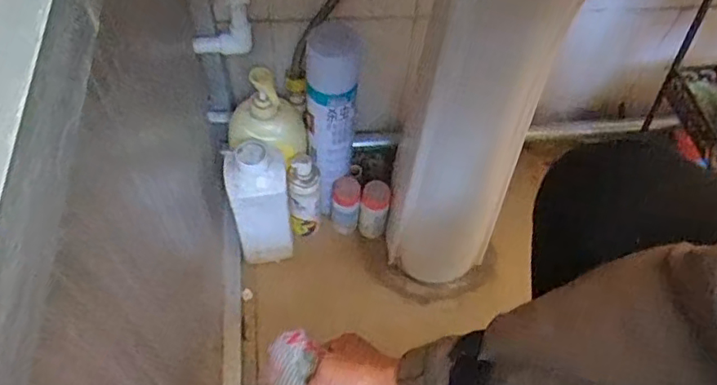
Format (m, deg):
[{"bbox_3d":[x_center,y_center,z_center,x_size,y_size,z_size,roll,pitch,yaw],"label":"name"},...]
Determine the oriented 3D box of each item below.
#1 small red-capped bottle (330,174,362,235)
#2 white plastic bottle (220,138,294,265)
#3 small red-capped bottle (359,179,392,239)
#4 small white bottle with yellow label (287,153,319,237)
[{"bbox_3d":[-0.020,0.022,0.882,0.046,0.094,0.048,2,57,-3],"label":"small red-capped bottle"},{"bbox_3d":[-0.136,0.020,0.803,0.075,0.230,0.077,-6,58,-8],"label":"white plastic bottle"},{"bbox_3d":[0.025,0.026,0.873,0.044,0.111,0.040,2,57,-3],"label":"small red-capped bottle"},{"bbox_3d":[-0.080,0.007,0.837,0.042,0.169,0.043,-1,57,-5],"label":"small white bottle with yellow label"}]

